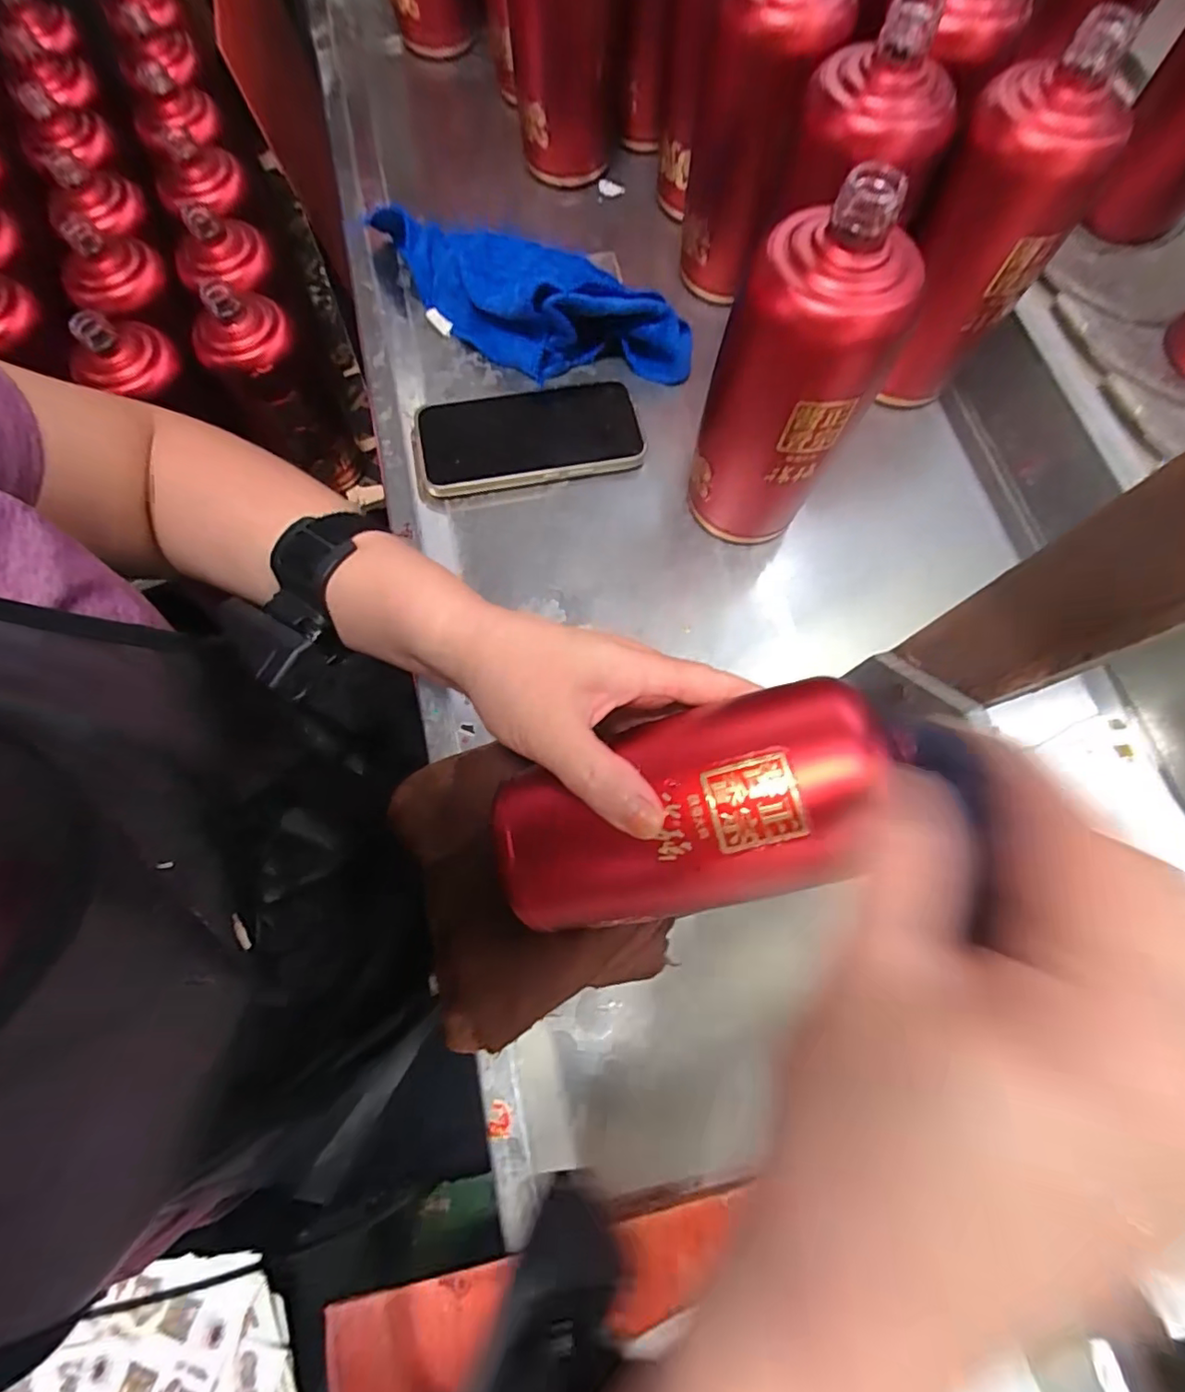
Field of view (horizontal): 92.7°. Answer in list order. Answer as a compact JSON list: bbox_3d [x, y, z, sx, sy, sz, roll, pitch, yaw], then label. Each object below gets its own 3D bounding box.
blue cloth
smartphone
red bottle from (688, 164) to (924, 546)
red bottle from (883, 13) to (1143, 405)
[{"bbox_3d":[-0.054,-0.308,0.424,0.267,0.049,0.103,30,77,9],"label":"blue cloth"},{"bbox_3d":[-0.045,-0.185,0.404,0.155,0.015,0.074,-10,69,-5],"label":"smartphone"},{"bbox_3d":[0.104,-0.160,0.310,0.080,0.182,0.068,29,76,9],"label":"red bottle"},{"bbox_3d":[0.229,-0.267,0.347,0.067,0.171,0.074,-33,76,-8],"label":"red bottle"}]

